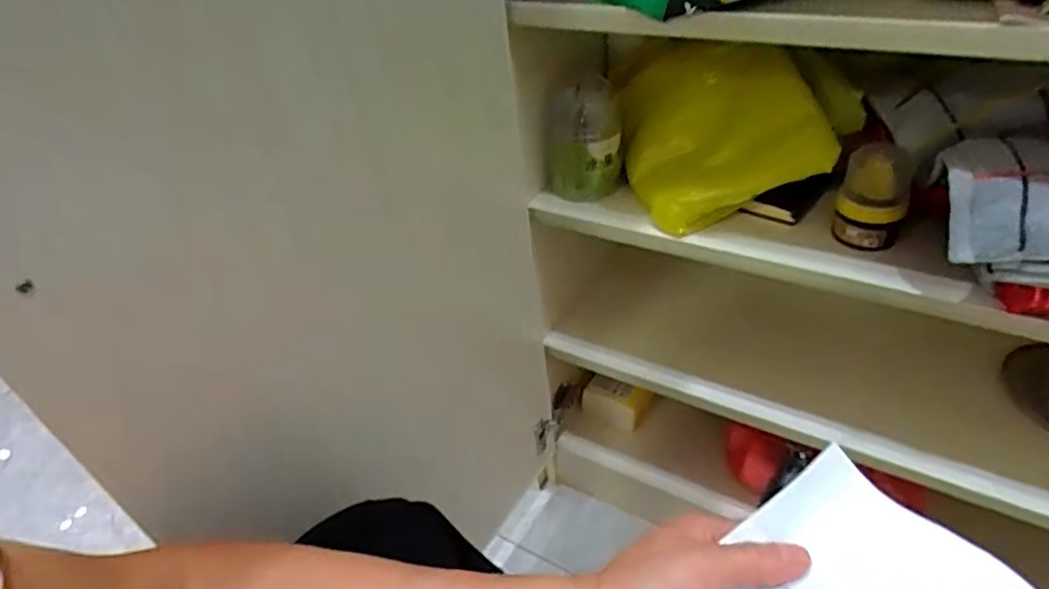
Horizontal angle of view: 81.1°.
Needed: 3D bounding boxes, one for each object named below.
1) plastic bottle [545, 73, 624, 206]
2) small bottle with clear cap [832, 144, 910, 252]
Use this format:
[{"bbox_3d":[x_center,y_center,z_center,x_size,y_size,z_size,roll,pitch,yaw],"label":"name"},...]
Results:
[{"bbox_3d":[0.062,-0.170,0.662,0.080,0.114,0.074,-5,39,4],"label":"plastic bottle"},{"bbox_3d":[0.303,-0.084,0.534,0.050,0.074,0.047,8,41,18],"label":"small bottle with clear cap"}]

